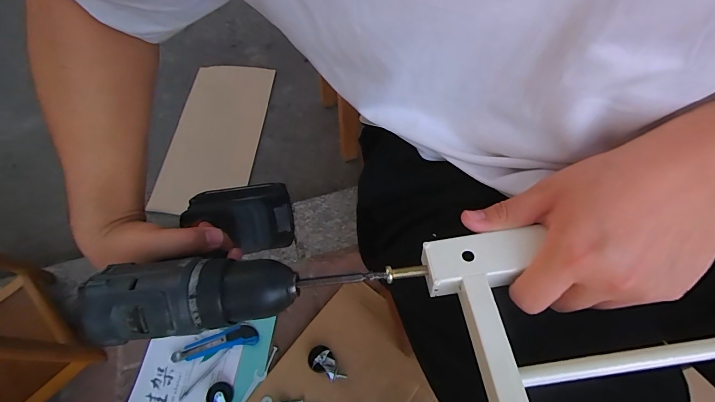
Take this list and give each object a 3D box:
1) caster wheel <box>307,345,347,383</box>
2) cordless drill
[{"bbox_3d":[-0.060,0.306,0.661,0.043,0.032,0.073,-38,68,-17],"label":"caster wheel"},{"bbox_3d":[-0.116,0.043,0.331,0.140,0.219,0.059,-2,106,-1],"label":"cordless drill"}]

